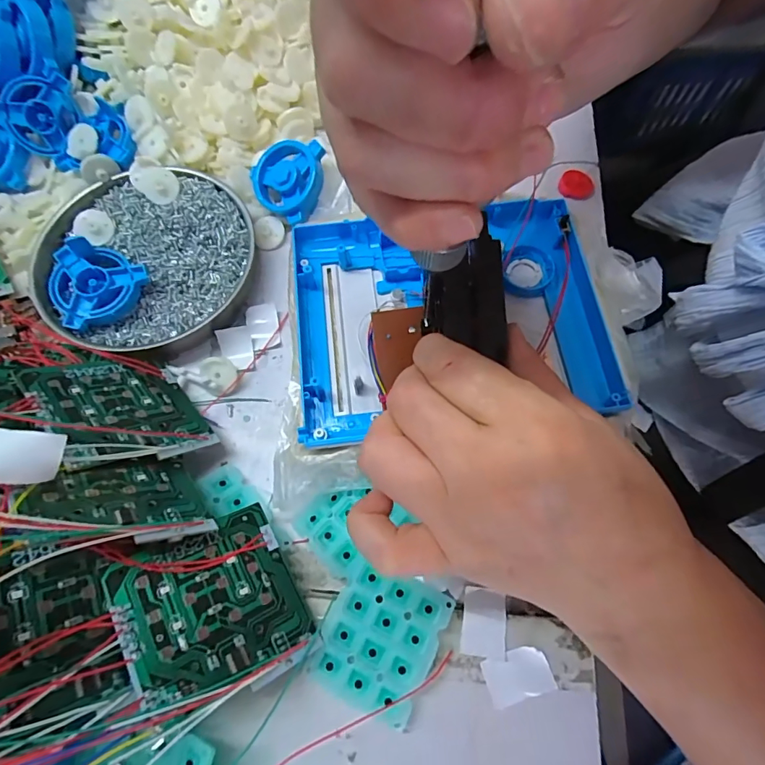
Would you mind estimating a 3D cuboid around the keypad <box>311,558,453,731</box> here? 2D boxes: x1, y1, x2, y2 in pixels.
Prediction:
[{"bbox_3d":[-0.001,0.119,0.215,0.050,0.008,0.059,25,72,10],"label":"keypad"}]

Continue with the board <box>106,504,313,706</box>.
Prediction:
[{"bbox_3d":[-0.075,0.097,0.205,0.070,0.004,0.065,-14,65,-35],"label":"board"}]

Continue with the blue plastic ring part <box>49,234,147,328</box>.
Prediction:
[{"bbox_3d":[-0.180,-0.065,0.288,0.054,0.019,0.050,-36,77,-13],"label":"blue plastic ring part"}]

